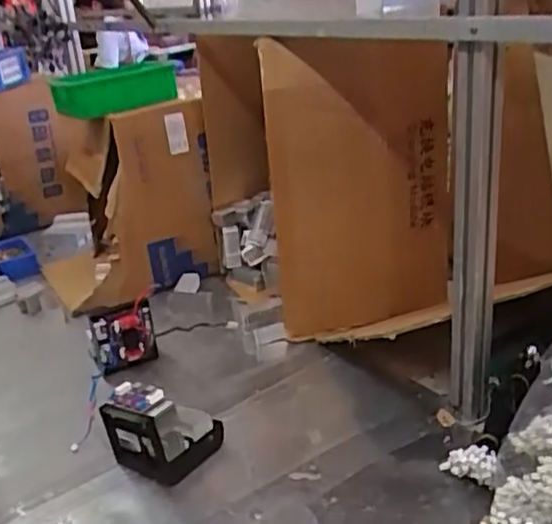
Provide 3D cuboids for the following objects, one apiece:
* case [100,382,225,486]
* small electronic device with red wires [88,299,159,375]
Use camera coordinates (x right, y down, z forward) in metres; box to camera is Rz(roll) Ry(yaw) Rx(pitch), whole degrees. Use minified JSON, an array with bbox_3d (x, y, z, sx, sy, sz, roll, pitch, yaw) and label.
[{"bbox_3d":[-0.160,0.225,0.915,0.124,0.116,0.107,9,27,33],"label":"case"},{"bbox_3d":[-0.263,0.137,1.140,0.106,0.132,0.042,-12,23,-13],"label":"small electronic device with red wires"}]

